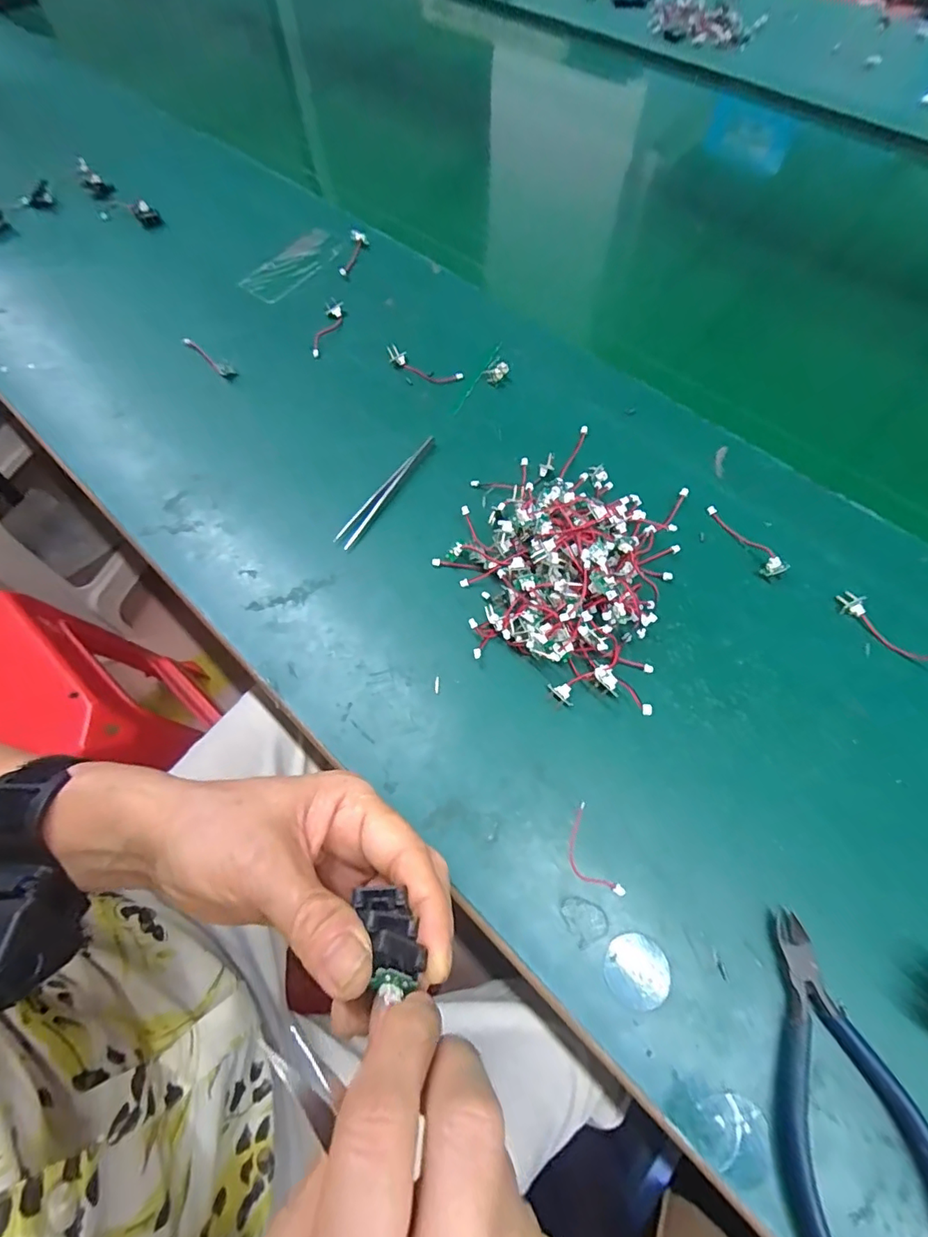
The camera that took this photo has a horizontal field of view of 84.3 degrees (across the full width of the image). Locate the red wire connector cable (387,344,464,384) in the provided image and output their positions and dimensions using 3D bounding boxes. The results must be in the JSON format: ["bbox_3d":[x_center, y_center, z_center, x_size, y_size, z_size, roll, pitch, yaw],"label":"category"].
[{"bbox_3d":[-0.031,-0.195,0.394,0.060,0.011,0.015,22,67,11],"label":"red wire connector cable"}]

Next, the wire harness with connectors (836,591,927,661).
[{"bbox_3d":[0.253,0.007,0.302,0.066,0.006,0.017,41,72,18],"label":"wire harness with connectors"}]

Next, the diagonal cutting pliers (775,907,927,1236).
[{"bbox_3d":[0.155,0.191,0.213,0.060,0.010,0.117,-4,65,-1],"label":"diagonal cutting pliers"}]

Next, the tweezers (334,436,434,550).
[{"bbox_3d":[-0.053,-0.090,0.353,0.011,0.007,0.106,29,69,14],"label":"tweezers"}]

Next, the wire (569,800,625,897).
[{"bbox_3d":[0.061,0.115,0.251,0.019,0.004,0.043,-20,66,-8],"label":"wire"}]

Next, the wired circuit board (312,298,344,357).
[{"bbox_3d":[-0.110,-0.238,0.416,0.015,0.010,0.064,9,65,5],"label":"wired circuit board"}]

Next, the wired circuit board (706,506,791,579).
[{"bbox_3d":[0.181,-0.052,0.329,0.015,0.011,0.062,-22,66,-9],"label":"wired circuit board"}]

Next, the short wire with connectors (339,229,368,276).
[{"bbox_3d":[-0.099,-0.324,0.454,0.013,0.010,0.062,10,65,6],"label":"short wire with connectors"}]

